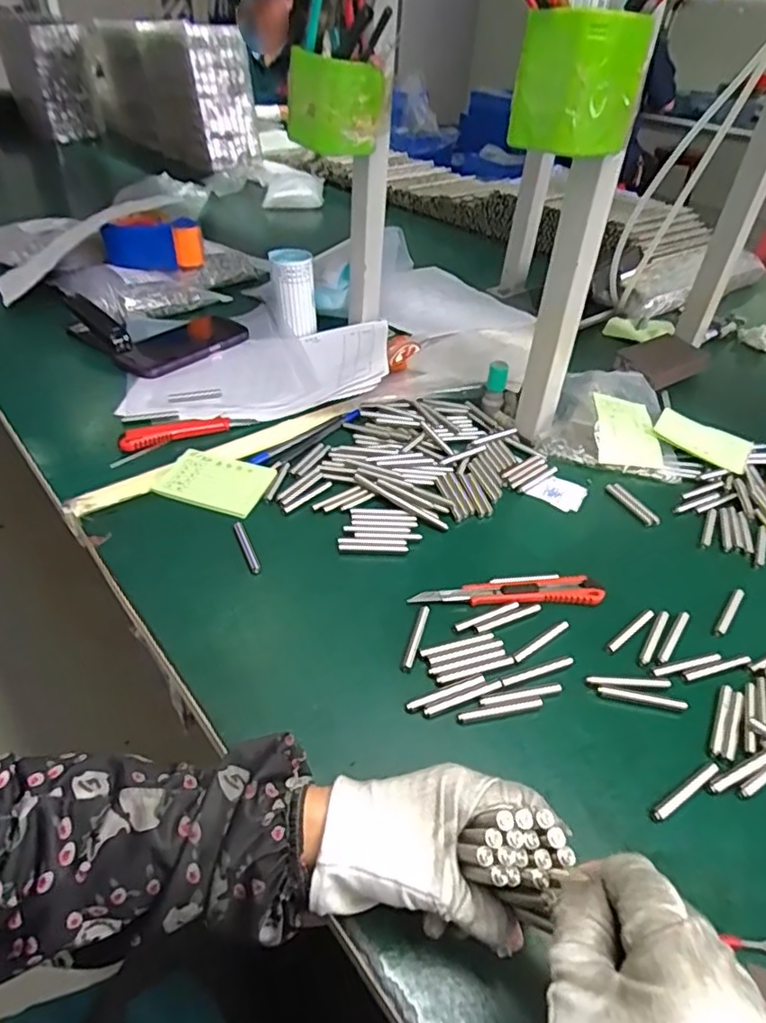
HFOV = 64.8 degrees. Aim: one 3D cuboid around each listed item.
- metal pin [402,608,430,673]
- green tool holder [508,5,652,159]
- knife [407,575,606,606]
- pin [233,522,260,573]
[{"bbox_3d":[0.025,0.092,0.442,0.008,0.004,0.058,14,40,11],"label":"metal pin"},{"bbox_3d":[0.137,-0.303,0.430,0.084,0.078,0.065,19,42,16],"label":"green tool holder"},{"bbox_3d":[0.099,0.062,0.478,0.149,0.009,0.024,1,39,-5],"label":"knife"},{"bbox_3d":[-0.114,0.028,0.500,0.010,0.011,0.063,-13,43,-21],"label":"pin"}]

